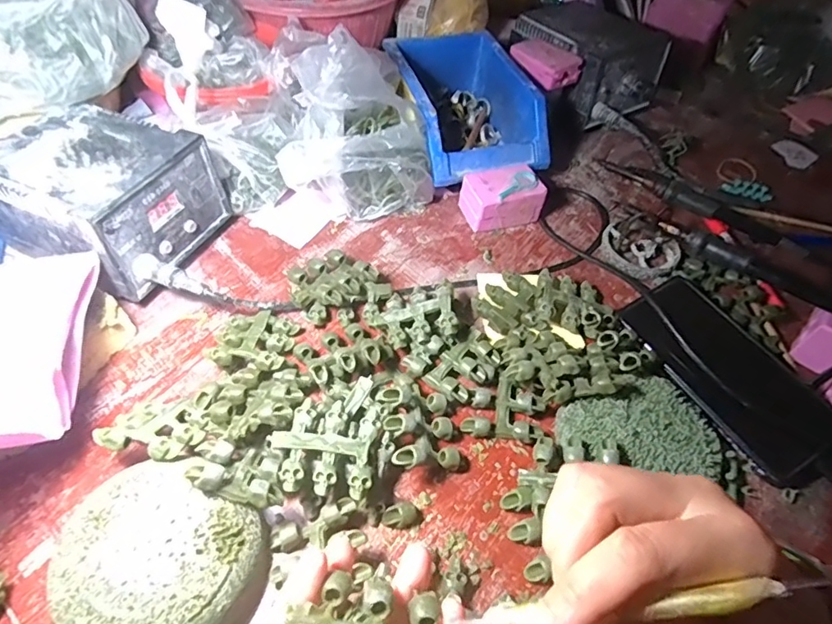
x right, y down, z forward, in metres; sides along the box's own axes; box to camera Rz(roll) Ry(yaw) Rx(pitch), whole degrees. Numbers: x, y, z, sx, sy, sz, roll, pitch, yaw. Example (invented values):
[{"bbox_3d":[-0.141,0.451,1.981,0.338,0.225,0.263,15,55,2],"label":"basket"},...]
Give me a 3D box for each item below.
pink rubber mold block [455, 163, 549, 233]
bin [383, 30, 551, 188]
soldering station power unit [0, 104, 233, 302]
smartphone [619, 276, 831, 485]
[{"bbox_3d":[0.081,-0.107,0.495,0.067,0.041,0.049,-17,57,-17],"label":"pink rubber mold block"},{"bbox_3d":[0.047,-0.218,0.552,0.135,0.077,0.206,-13,56,-15],"label":"bin"},{"bbox_3d":[-0.246,-0.093,0.420,0.134,0.092,0.116,24,55,12],"label":"soldering station power unit"},{"bbox_3d":[0.240,0.039,0.396,0.086,0.008,0.161,-25,59,-22],"label":"smartphone"}]

